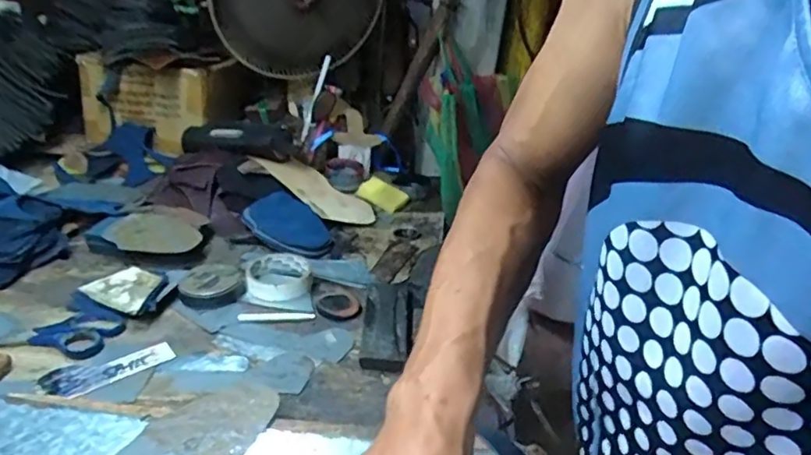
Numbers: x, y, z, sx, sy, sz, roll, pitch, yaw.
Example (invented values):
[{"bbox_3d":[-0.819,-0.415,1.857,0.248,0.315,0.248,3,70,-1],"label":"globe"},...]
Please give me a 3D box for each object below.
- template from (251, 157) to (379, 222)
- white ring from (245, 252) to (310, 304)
[{"bbox_3d":[-0.156,-0.070,1.015,0.228,0.010,0.103,36,37,18],"label":"template"},{"bbox_3d":[-0.169,0.068,0.753,0.080,0.026,0.094,1,24,-7],"label":"white ring"}]

